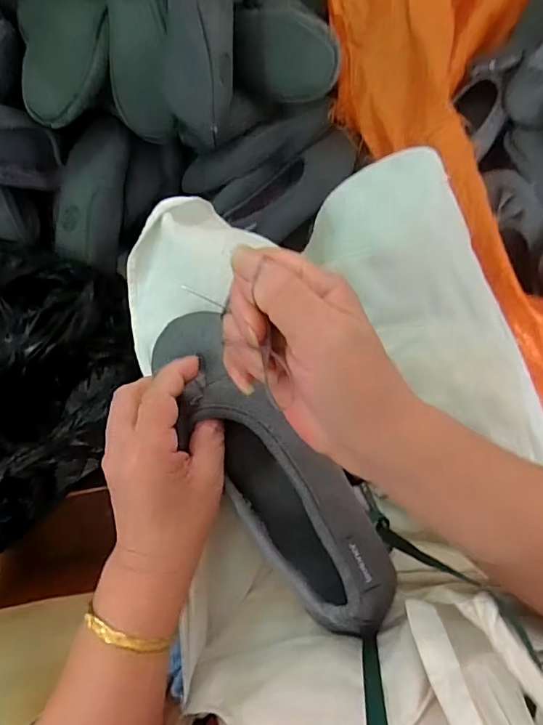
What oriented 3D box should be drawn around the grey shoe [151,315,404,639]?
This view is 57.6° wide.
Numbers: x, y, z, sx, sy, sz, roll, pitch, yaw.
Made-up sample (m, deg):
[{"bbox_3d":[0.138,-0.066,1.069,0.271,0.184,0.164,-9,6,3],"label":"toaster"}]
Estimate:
[{"bbox_3d":[-0.005,0.070,0.336,0.073,0.064,0.232,-38,72,1],"label":"grey shoe"}]

